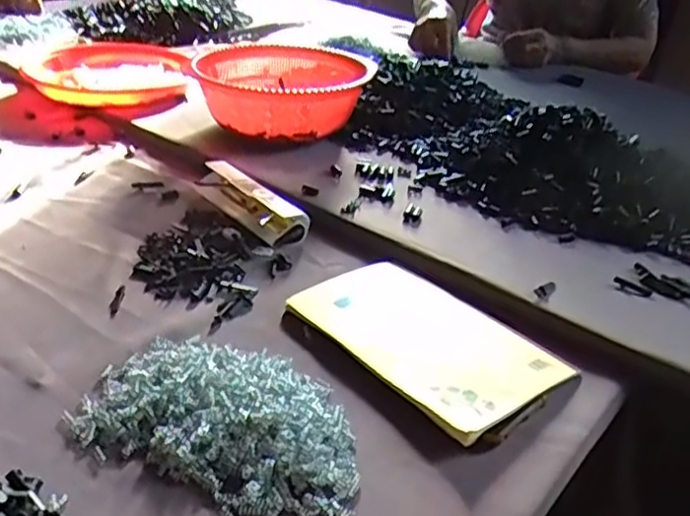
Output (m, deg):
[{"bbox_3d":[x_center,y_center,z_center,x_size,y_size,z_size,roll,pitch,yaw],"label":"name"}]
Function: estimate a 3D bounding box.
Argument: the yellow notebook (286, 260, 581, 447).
[{"bbox_3d":[0.069,0.063,0.551,0.142,0.014,0.204,-24,41,-38],"label":"yellow notebook"}]

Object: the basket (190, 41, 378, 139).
[{"bbox_3d":[-0.081,-0.224,0.901,0.219,0.085,0.252,2,31,-6],"label":"basket"}]

